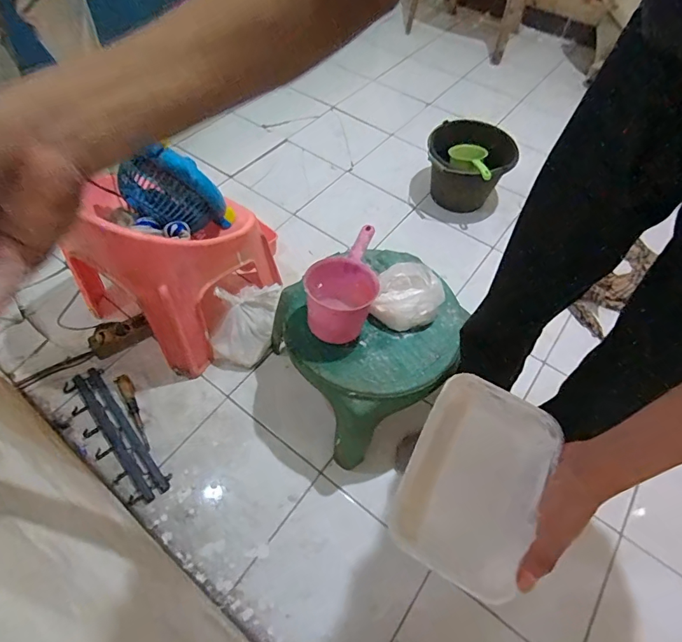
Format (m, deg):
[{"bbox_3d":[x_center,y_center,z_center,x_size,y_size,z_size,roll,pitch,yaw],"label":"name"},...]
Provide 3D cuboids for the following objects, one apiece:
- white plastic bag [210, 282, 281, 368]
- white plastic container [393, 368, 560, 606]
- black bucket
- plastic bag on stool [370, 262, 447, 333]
[{"bbox_3d":[-0.241,-0.009,1.112,0.126,0.173,0.230,17,58,8],"label":"white plastic bag"},{"bbox_3d":[0.126,0.152,0.415,0.116,0.055,0.173,23,75,10],"label":"white plastic container"},{"bbox_3d":[0.443,-0.534,1.487,0.268,0.213,0.268,1,57,-2],"label":"black bucket"},{"bbox_3d":[0.143,-0.058,0.907,0.146,0.067,0.150,14,57,6],"label":"plastic bag on stool"}]

